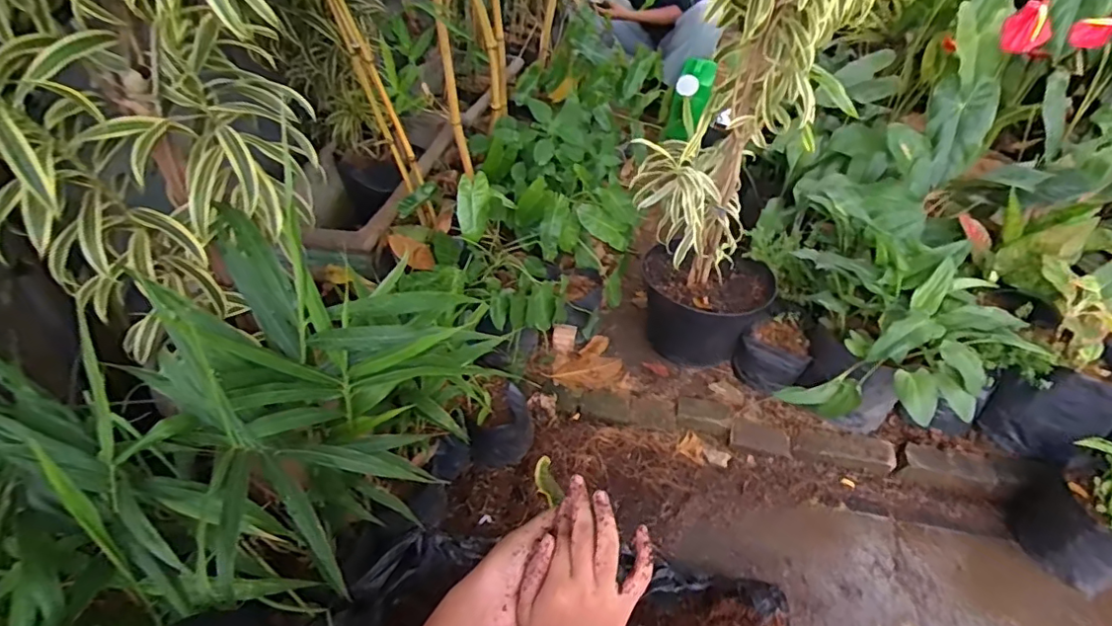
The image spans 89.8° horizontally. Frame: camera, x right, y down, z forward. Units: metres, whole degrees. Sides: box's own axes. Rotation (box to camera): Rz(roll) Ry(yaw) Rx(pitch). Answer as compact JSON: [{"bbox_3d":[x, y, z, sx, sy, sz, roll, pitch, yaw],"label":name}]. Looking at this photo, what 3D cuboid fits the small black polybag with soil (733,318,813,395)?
[{"bbox_3d":[0.449,0.092,1.173,0.136,0.121,0.097,23,45,19],"label":"small black polybag with soil"}]

